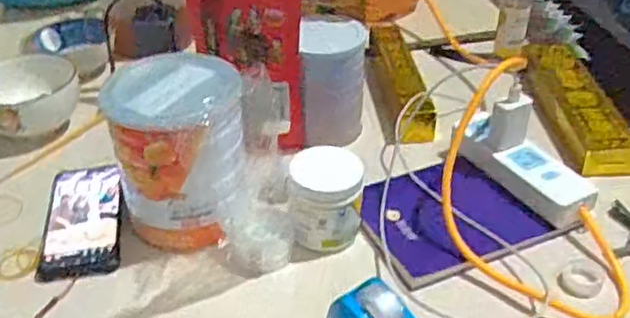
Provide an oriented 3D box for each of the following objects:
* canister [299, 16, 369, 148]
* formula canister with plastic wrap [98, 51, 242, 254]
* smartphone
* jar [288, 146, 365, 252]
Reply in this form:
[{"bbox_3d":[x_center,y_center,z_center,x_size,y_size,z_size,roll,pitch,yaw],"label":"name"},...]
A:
[{"bbox_3d":[0.024,-0.087,0.798,0.075,0.141,0.076,1,37,4],"label":"canister"},{"bbox_3d":[-0.125,-0.007,0.662,0.132,0.153,0.125,-8,37,-8],"label":"formula canister with plastic wrap"},{"bbox_3d":[-0.241,0.060,0.699,0.080,0.008,0.163,-8,37,-8],"label":"smartphone"},{"bbox_3d":[0.012,0.040,0.651,0.069,0.079,0.062,0,37,2],"label":"jar"}]

